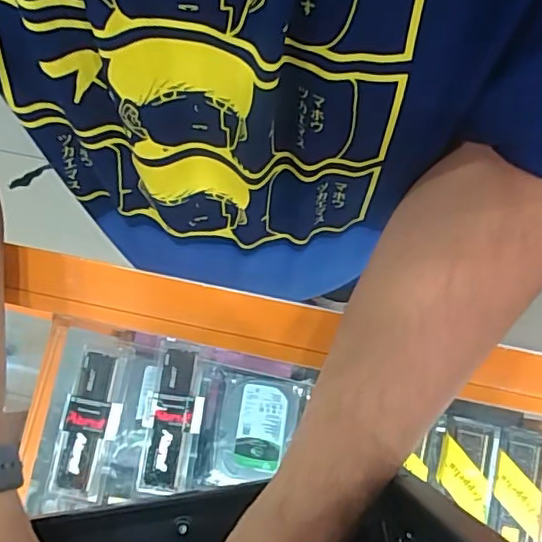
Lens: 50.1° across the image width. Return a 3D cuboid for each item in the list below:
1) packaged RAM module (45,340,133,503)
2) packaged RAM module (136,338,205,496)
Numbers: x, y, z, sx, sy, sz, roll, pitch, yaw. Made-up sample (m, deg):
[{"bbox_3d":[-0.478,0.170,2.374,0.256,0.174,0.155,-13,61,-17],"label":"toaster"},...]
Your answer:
[{"bbox_3d":[-0.179,0.147,0.576,0.055,0.010,0.148,10,79,3],"label":"packaged RAM module"},{"bbox_3d":[-0.098,0.145,0.578,0.054,0.008,0.147,7,79,2],"label":"packaged RAM module"}]

